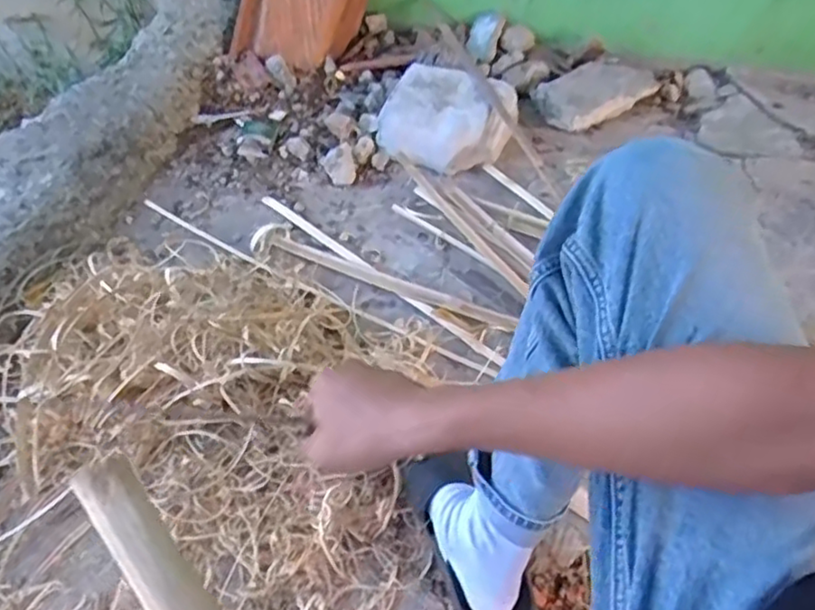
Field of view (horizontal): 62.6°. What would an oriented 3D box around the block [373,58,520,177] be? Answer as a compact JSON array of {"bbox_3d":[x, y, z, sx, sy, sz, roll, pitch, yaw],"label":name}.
[{"bbox_3d":[0.082,-0.373,1.317,0.257,0.100,0.217,12,50,10],"label":"block"}]

